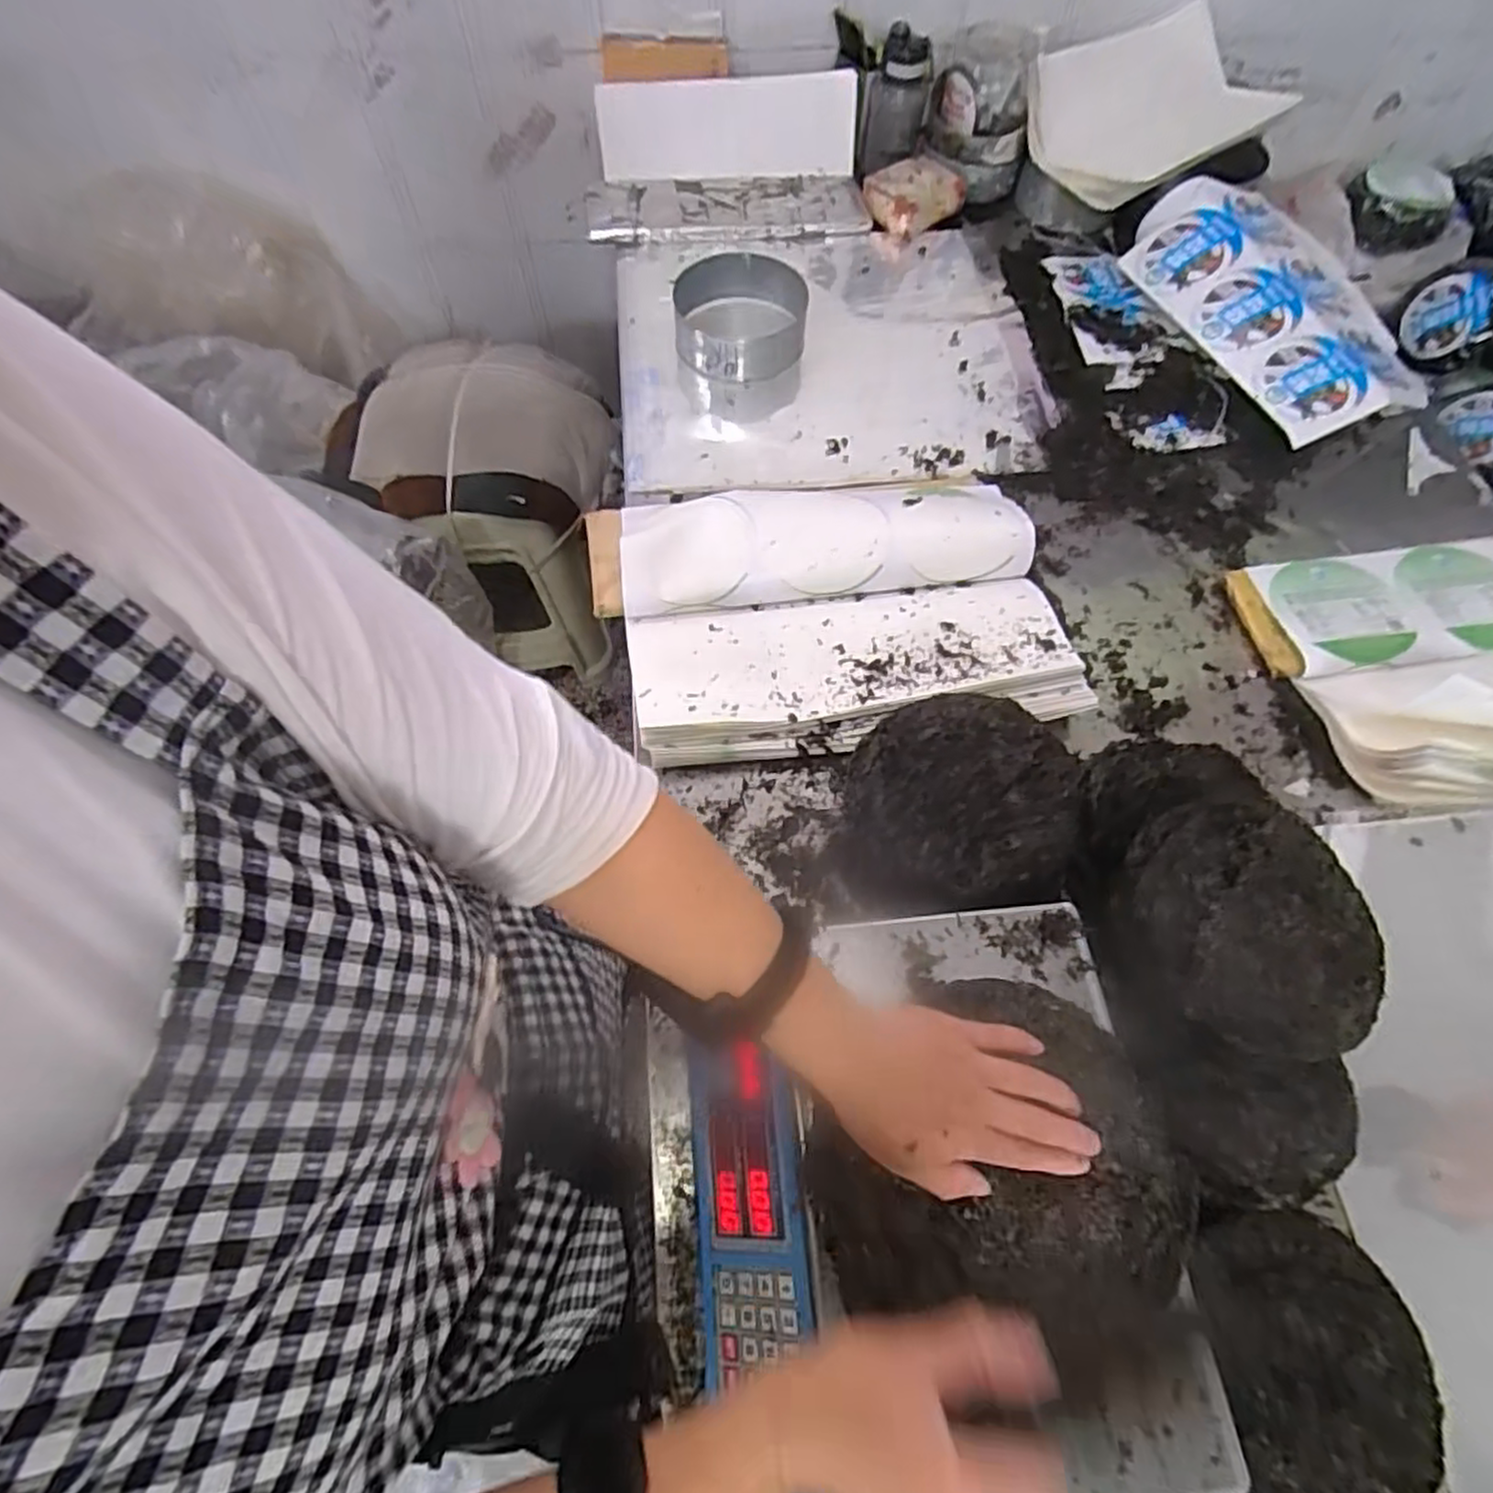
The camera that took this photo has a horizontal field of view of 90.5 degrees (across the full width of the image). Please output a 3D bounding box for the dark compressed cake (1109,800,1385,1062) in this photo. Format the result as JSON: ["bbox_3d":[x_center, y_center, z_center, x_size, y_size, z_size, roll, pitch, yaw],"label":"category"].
[{"bbox_3d":[0.421,0.148,0.619,0.197,0.044,0.194,0,64,-1],"label":"dark compressed cake"}]

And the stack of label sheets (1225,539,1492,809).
[{"bbox_3d":[0.877,-0.119,0.839,0.511,0.124,0.335,-8,64,-5],"label":"stack of label sheets"}]

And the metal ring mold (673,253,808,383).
[{"bbox_3d":[-0.010,-0.595,1.031,0.185,0.061,0.183,3,64,0],"label":"metal ring mold"}]

